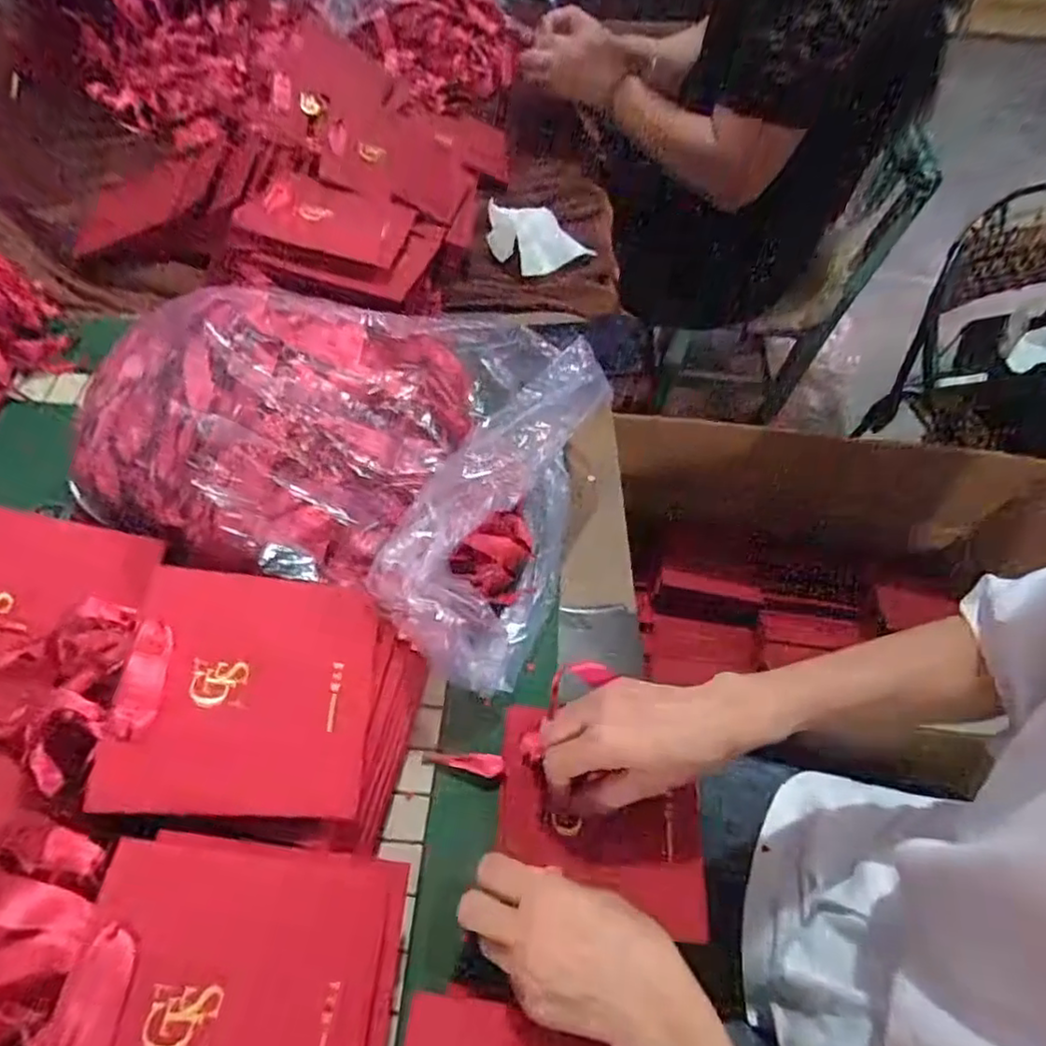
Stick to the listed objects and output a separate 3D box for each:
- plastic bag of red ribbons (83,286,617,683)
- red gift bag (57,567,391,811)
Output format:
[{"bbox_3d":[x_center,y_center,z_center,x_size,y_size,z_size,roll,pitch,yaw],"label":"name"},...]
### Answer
[{"bbox_3d":[-0.140,-0.063,0.522,0.376,0.143,0.255,19,57,10],"label":"plastic bag of red ribbons"},{"bbox_3d":[-0.171,0.097,0.387,0.158,0.010,0.139,10,59,-18],"label":"red gift bag"}]

